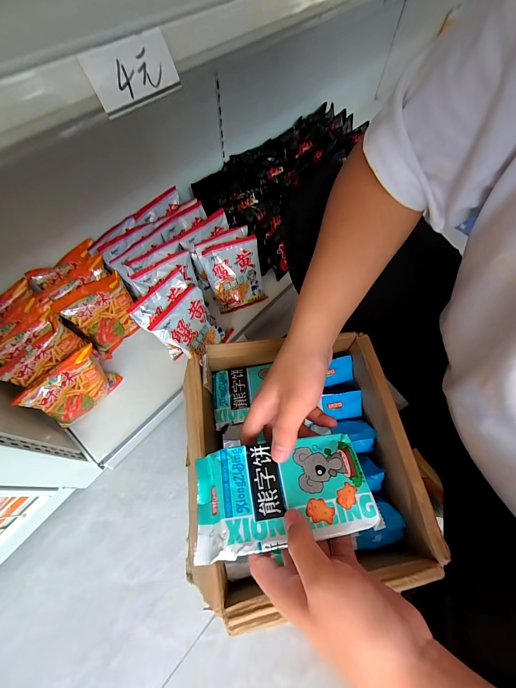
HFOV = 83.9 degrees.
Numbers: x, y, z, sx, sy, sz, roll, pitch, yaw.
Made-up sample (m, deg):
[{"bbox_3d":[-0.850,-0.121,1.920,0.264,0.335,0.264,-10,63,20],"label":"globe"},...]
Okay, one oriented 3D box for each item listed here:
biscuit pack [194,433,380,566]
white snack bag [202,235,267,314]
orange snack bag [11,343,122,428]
[{"bbox_3d":[0.022,0.132,0.261,0.155,0.028,0.082,-8,63,-6],"label":"biscuit pack"},{"bbox_3d":[-0.050,-0.158,0.668,0.127,0.152,0.025,-19,25,-8],"label":"white snack bag"},{"bbox_3d":[-0.331,0.083,0.525,0.050,0.119,0.133,36,68,15],"label":"orange snack bag"}]

